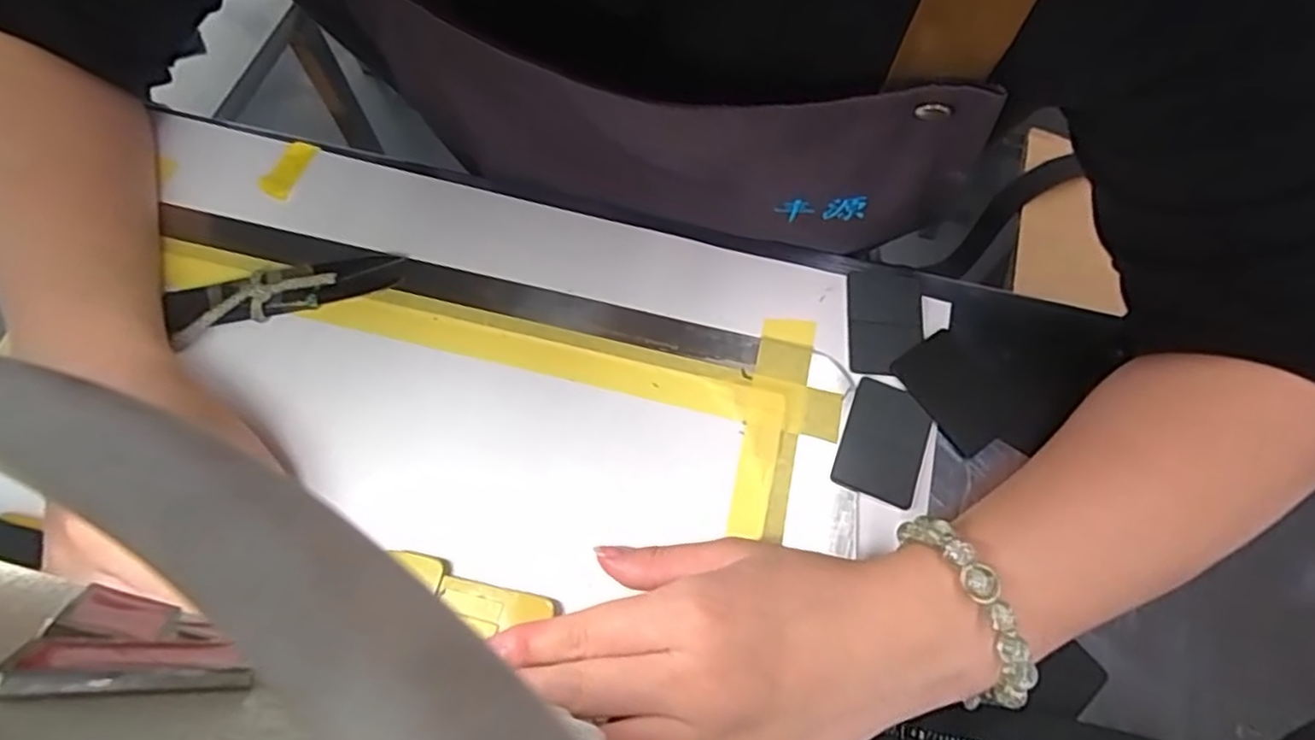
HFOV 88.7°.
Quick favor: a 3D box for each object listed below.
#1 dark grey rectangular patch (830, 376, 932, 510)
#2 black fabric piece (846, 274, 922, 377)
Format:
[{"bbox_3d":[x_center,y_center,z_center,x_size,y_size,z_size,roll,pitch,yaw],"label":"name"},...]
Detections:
[{"bbox_3d":[0.100,0.031,0.295,0.035,0.004,0.051,21,68,7],"label":"dark grey rectangular patch"},{"bbox_3d":[0.108,-0.022,0.317,0.035,0.004,0.053,5,67,1],"label":"black fabric piece"}]

